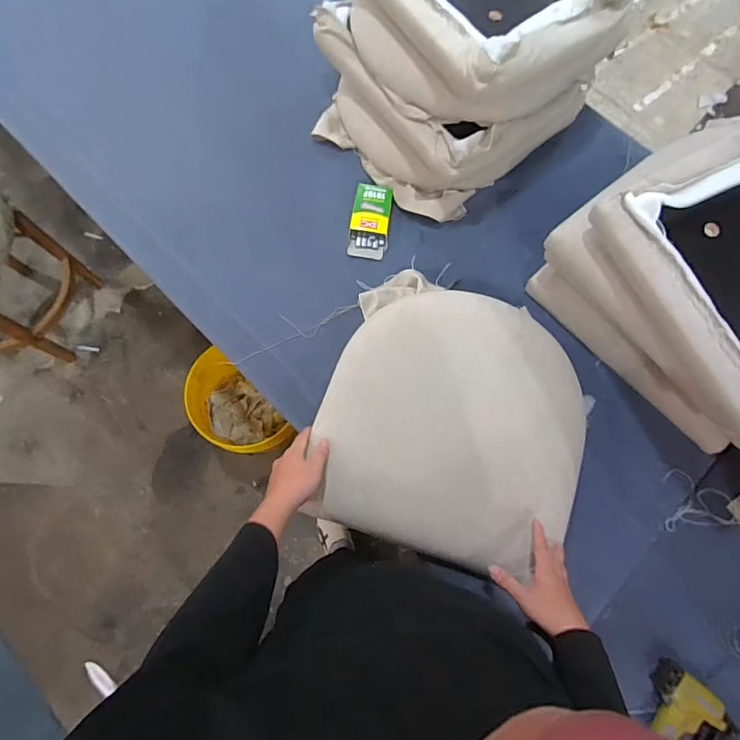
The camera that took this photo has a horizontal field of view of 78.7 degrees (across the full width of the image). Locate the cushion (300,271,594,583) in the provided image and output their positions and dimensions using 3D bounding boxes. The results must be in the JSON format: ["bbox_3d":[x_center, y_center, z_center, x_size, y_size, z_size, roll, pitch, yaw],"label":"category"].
[{"bbox_3d":[0.145,0.074,0.770,0.428,0.073,0.447,18,74,3],"label":"cushion"}]

